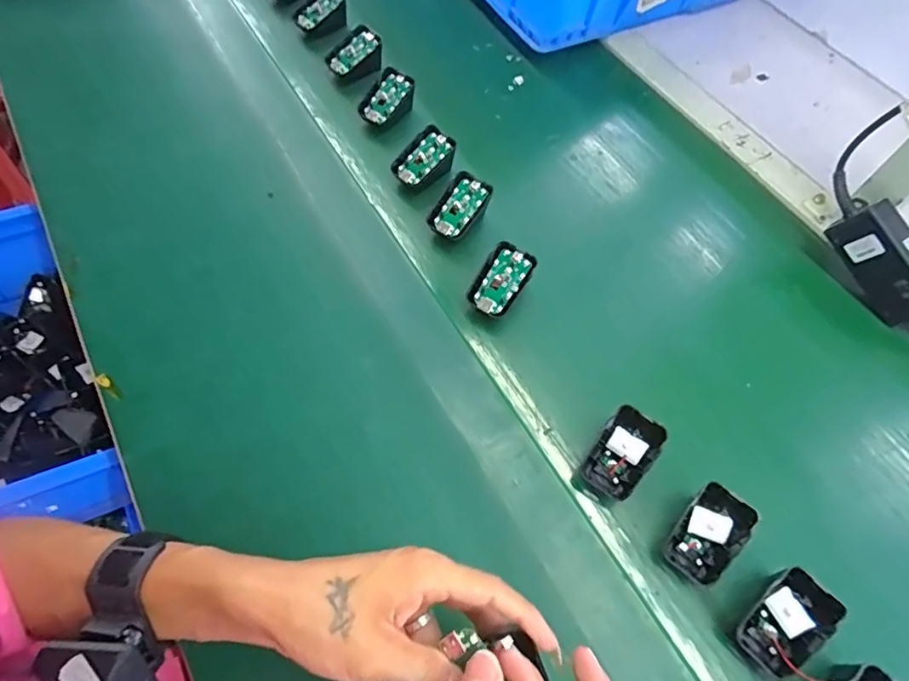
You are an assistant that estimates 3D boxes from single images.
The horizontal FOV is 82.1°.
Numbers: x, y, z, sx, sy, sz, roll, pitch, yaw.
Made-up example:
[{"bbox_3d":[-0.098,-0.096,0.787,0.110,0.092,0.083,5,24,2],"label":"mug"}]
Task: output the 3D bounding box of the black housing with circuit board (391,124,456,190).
[{"bbox_3d":[-0.035,-0.194,0.566,0.066,0.041,0.034,-34,65,-18],"label":"black housing with circuit board"}]

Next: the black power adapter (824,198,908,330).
[{"bbox_3d":[0.414,-0.069,0.495,0.026,0.056,0.119,-31,86,-17],"label":"black power adapter"}]

